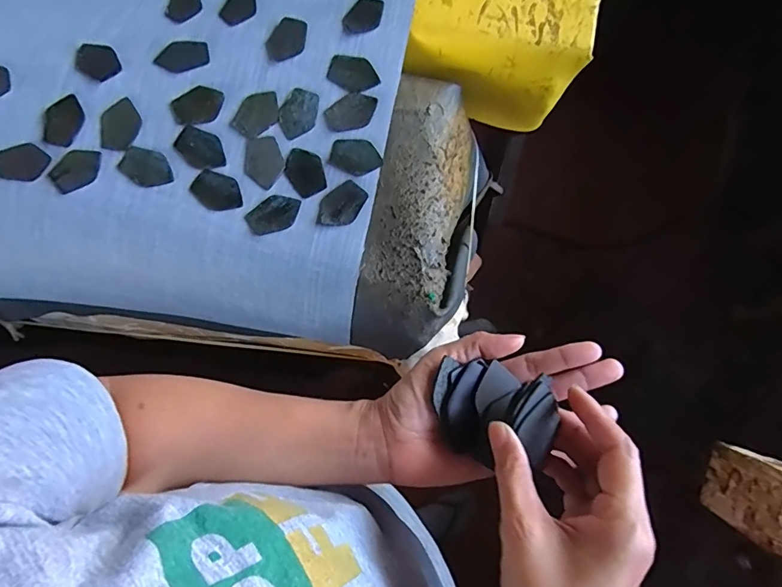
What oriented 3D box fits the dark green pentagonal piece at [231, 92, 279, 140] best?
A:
[{"bbox_3d":[-0.138,-0.186,0.472,0.039,0.005,0.054,32,83,10],"label":"dark green pentagonal piece"}]

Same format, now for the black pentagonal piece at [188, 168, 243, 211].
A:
[{"bbox_3d":[-0.175,-0.103,0.463,0.051,0.008,0.039,43,85,11],"label":"black pentagonal piece"}]

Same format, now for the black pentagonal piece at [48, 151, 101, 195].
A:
[{"bbox_3d":[-0.315,-0.124,0.459,0.038,0.006,0.051,42,85,11],"label":"black pentagonal piece"}]

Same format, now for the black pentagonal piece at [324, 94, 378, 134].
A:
[{"bbox_3d":[-0.042,-0.190,0.476,0.055,0.005,0.039,-21,78,0],"label":"black pentagonal piece"}]

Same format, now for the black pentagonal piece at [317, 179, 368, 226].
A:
[{"bbox_3d":[-0.050,-0.089,0.461,0.055,0.004,0.037,-43,78,-4],"label":"black pentagonal piece"}]

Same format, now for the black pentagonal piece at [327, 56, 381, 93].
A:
[{"bbox_3d":[-0.039,-0.231,0.480,0.053,0.005,0.037,23,81,9],"label":"black pentagonal piece"}]

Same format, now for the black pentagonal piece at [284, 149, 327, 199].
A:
[{"bbox_3d":[-0.088,-0.125,0.470,0.037,0.008,0.052,-29,78,-1],"label":"black pentagonal piece"}]

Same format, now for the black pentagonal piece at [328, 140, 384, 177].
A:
[{"bbox_3d":[-0.036,-0.140,0.470,0.053,0.004,0.037,13,80,7],"label":"black pentagonal piece"}]

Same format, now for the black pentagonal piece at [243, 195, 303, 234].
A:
[{"bbox_3d":[-0.118,-0.080,0.458,0.054,0.004,0.036,-18,78,1],"label":"black pentagonal piece"}]

